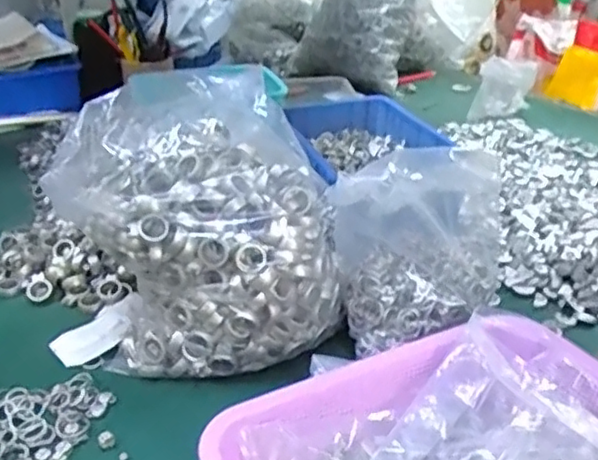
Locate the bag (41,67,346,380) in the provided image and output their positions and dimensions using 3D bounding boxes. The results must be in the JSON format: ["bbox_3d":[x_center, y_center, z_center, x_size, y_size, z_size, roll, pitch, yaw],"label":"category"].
[{"bbox_3d":[-0.101,-0.011,0.619,0.235,0.224,0.235,-11,30,-21],"label":"bag"}]

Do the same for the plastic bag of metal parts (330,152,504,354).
[{"bbox_3d":[0.108,0.008,0.594,0.162,0.155,0.115,-18,33,-32],"label":"plastic bag of metal parts"}]

